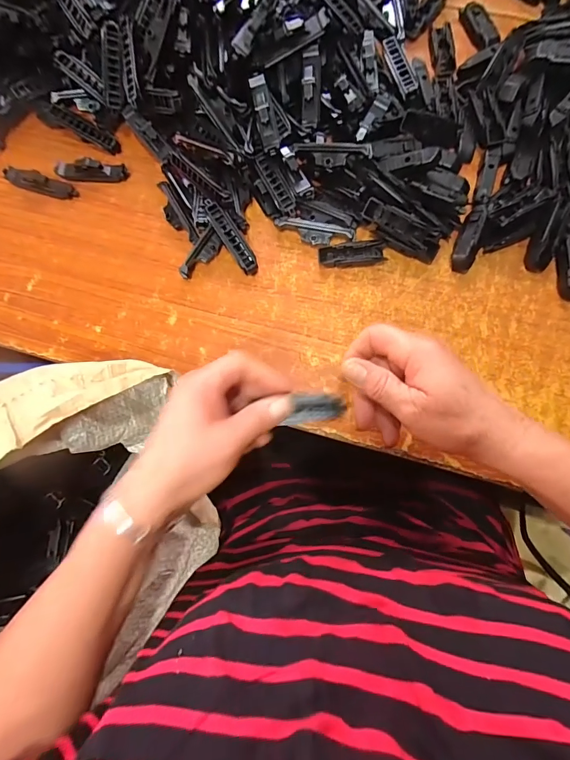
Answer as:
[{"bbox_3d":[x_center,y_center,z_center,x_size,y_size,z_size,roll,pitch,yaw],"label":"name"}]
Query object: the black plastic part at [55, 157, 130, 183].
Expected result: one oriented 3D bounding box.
[{"bbox_3d":[-0.213,-0.229,0.423,0.078,0.018,0.018,3,82,4],"label":"black plastic part"}]

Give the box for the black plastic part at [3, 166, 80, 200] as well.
[{"bbox_3d":[-0.269,-0.216,0.423,0.081,0.014,0.018,15,83,5],"label":"black plastic part"}]

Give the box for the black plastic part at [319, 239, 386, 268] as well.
[{"bbox_3d":[0.068,-0.126,0.392,0.066,0.014,0.023,-8,81,2],"label":"black plastic part"}]

